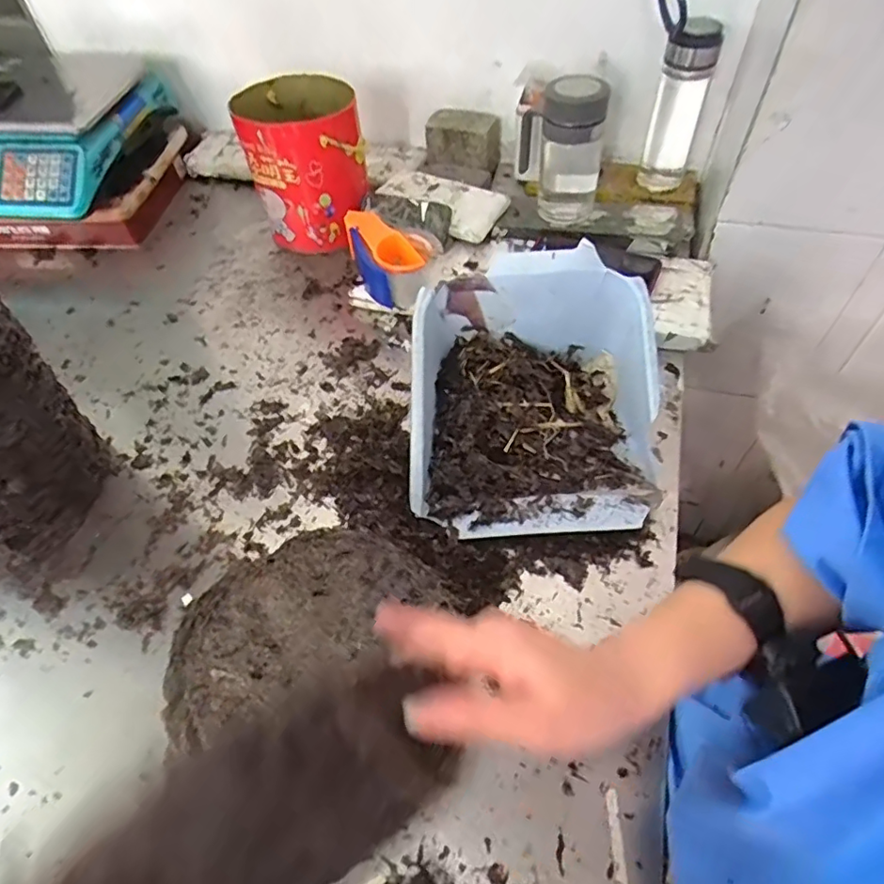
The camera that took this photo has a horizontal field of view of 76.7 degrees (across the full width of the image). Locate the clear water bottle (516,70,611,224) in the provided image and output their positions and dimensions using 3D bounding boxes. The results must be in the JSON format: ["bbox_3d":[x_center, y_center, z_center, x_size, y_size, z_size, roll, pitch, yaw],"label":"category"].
[{"bbox_3d":[0.159,-0.387,0.751,0.107,0.162,0.077,5,54,9],"label":"clear water bottle"}]

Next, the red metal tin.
[{"bbox_3d":[-0.197,-0.414,0.826,0.162,0.166,0.185,-13,54,-4],"label":"red metal tin"}]

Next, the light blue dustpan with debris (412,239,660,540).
[{"bbox_3d":[0.094,-0.049,0.558,0.243,0.118,0.250,-4,54,3],"label":"light blue dustpan with debris"}]

